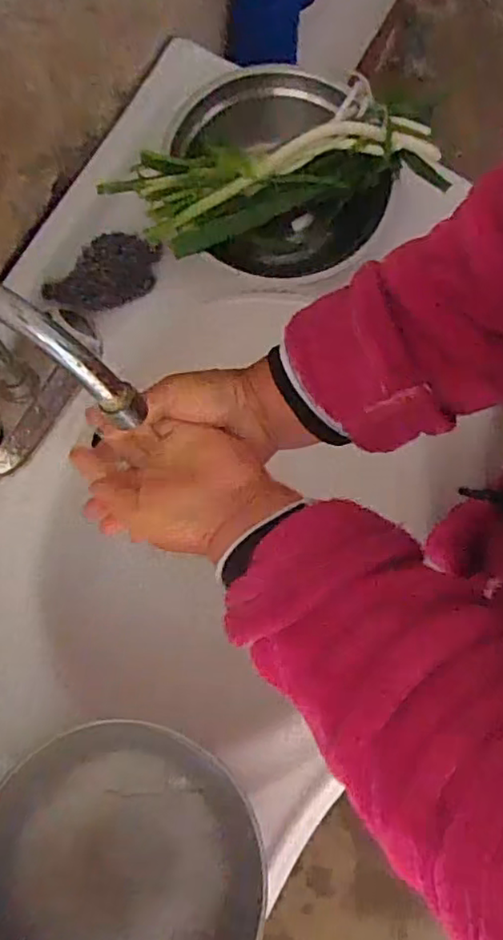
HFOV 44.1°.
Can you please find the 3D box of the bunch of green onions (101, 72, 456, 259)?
[{"bbox_3d":[0.020,-0.262,0.532,0.281,0.043,0.098,-18,75,-5],"label":"bunch of green onions"}]

